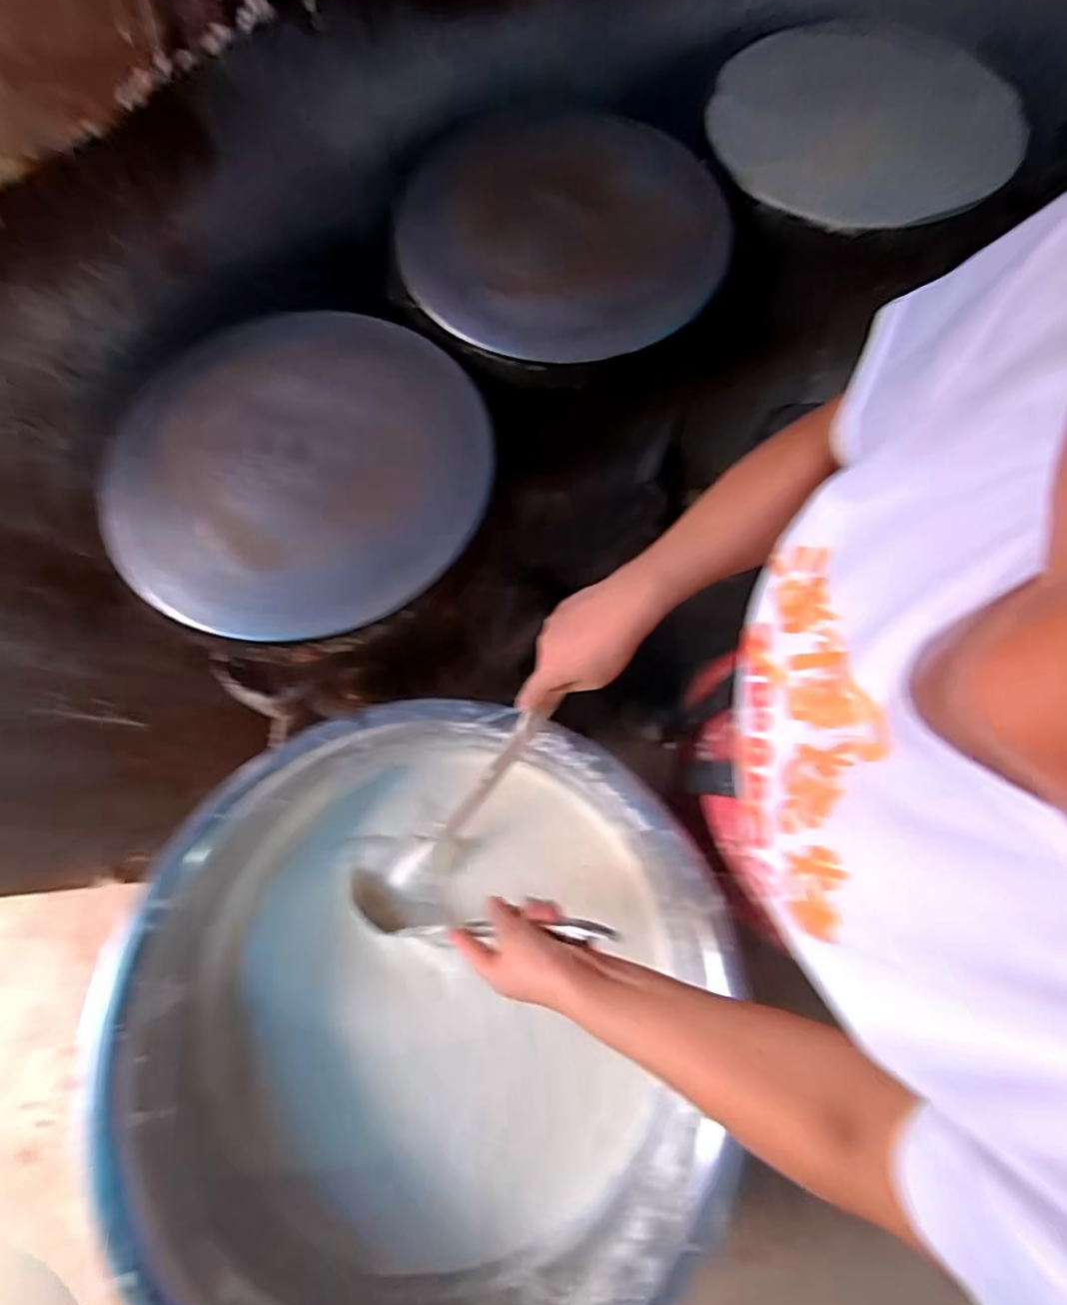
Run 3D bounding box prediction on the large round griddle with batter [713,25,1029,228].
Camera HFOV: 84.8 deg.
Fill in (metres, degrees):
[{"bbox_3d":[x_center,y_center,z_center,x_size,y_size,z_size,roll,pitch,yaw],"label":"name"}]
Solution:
[{"bbox_3d":[0.416,-0.691,0.733,0.359,0.037,0.406,14,72,3],"label":"large round griddle with batter"}]

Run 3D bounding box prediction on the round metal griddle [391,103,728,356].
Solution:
[{"bbox_3d":[0.054,-0.501,0.658,0.329,0.054,0.394,19,73,4],"label":"round metal griddle"}]

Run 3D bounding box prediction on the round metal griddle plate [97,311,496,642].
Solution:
[{"bbox_3d":[-0.224,-0.191,0.571,0.350,0.029,0.362,0,72,-2],"label":"round metal griddle plate"}]

